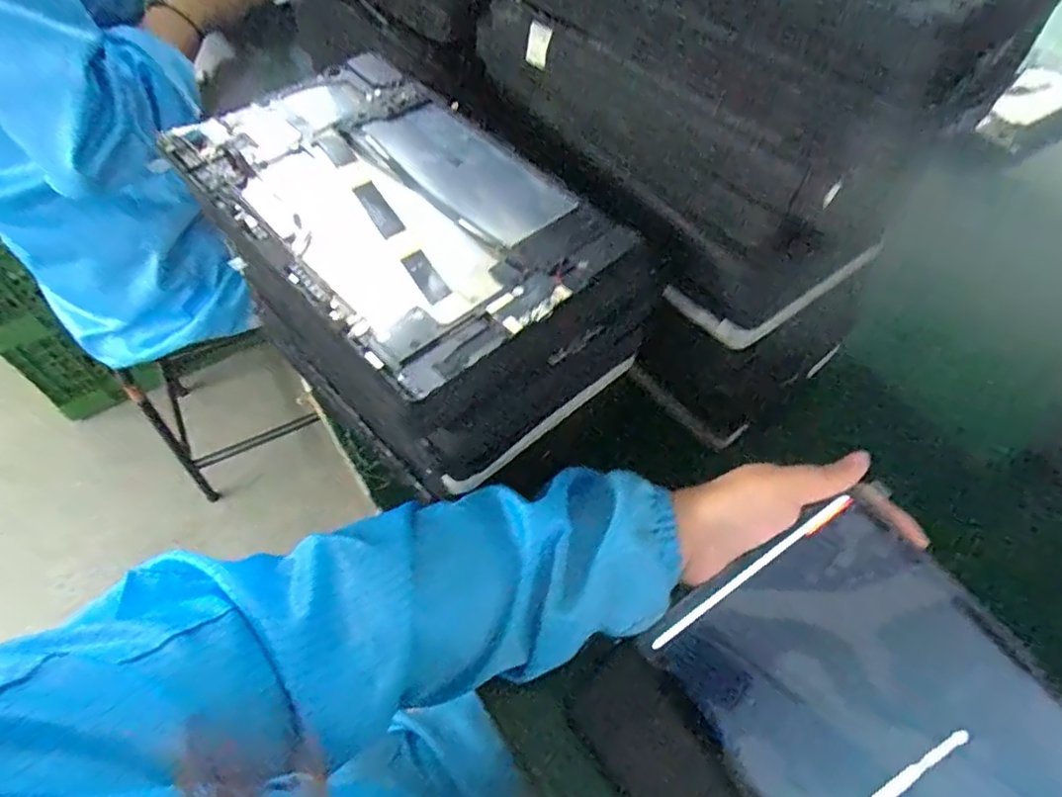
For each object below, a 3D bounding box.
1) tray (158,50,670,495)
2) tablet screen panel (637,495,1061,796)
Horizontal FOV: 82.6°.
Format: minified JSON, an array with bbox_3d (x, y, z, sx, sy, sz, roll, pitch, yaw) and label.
[{"bbox_3d":[-0.072,-0.081,0.362,0.152,0.107,0.237,-37,65,-24],"label":"tray"},{"bbox_3d":[0.186,0.177,0.286,0.145,0.008,0.233,-37,65,0],"label":"tablet screen panel"}]

